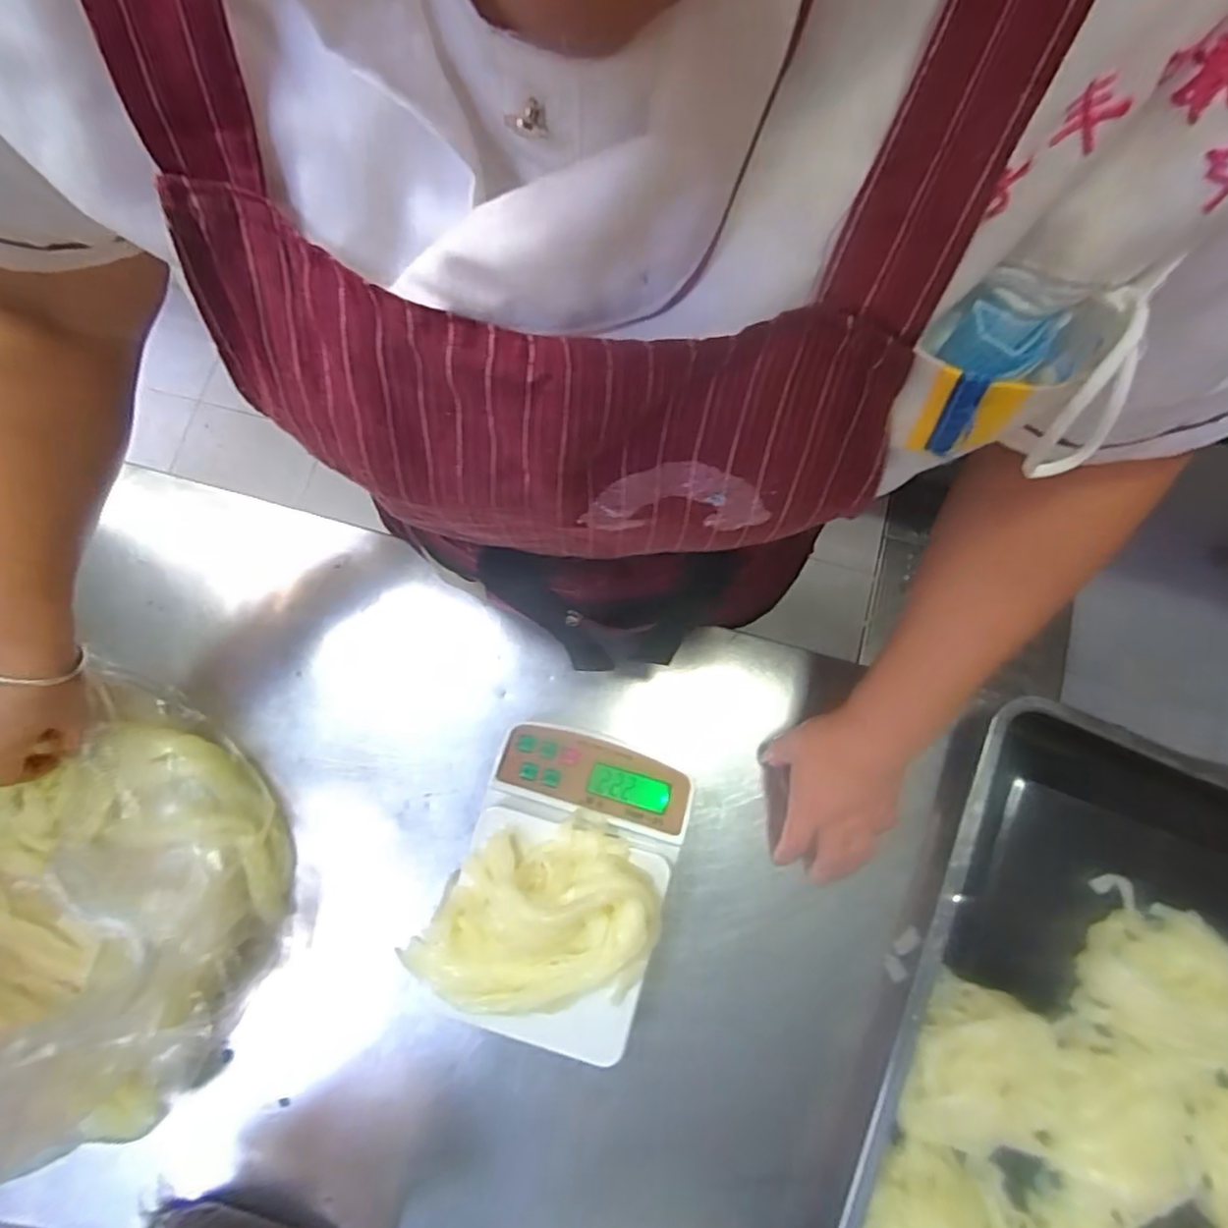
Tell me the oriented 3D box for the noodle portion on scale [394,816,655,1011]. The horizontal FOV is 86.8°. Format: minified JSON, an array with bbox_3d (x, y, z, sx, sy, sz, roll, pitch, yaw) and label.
[{"bbox_3d":[-0.058,0.214,0.455,0.172,0.047,0.121,-3,79,0],"label":"noodle portion on scale"}]

